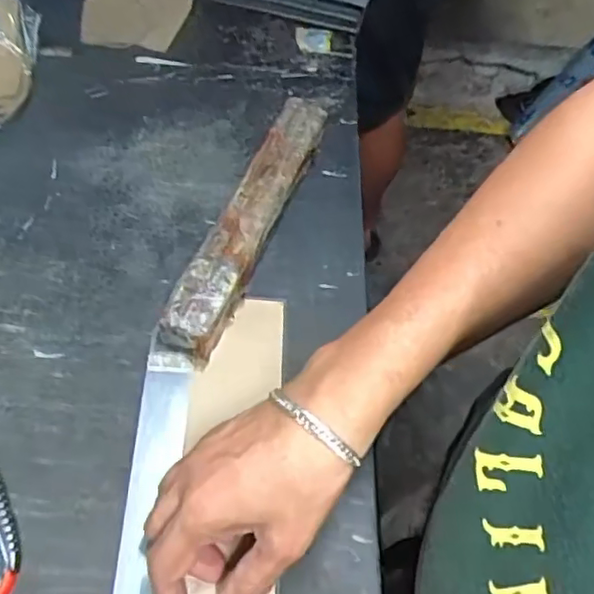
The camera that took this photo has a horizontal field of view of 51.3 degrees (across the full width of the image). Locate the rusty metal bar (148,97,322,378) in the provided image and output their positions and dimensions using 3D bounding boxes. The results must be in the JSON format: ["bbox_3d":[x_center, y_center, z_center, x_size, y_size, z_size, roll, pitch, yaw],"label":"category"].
[{"bbox_3d":[-0.036,-0.063,0.499,0.041,0.040,0.304,19,58,8],"label":"rusty metal bar"}]

